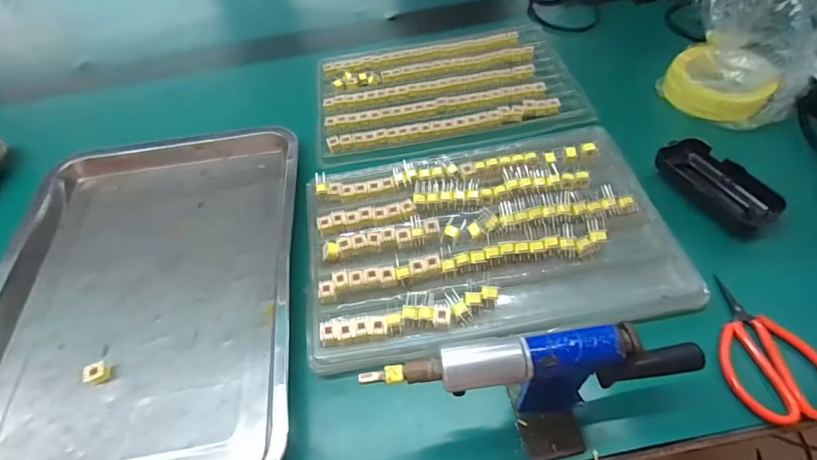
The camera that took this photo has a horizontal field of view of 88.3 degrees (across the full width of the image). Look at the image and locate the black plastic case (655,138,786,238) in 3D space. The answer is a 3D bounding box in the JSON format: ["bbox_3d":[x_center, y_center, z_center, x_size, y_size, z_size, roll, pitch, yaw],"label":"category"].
[{"bbox_3d":[0.301,-0.044,0.413,0.045,0.034,0.110,-29,57,-15],"label":"black plastic case"}]

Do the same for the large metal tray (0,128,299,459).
[{"bbox_3d":[-0.248,0.052,0.400,0.284,0.034,0.389,-10,54,-1],"label":"large metal tray"}]

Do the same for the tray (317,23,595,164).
[{"bbox_3d":[0.044,-0.179,0.538,0.317,0.023,0.190,-8,54,0],"label":"tray"}]

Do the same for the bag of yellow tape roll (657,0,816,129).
[{"bbox_3d":[0.397,-0.252,0.497,0.157,0.087,0.285,7,72,10],"label":"bag of yellow tape roll"}]

